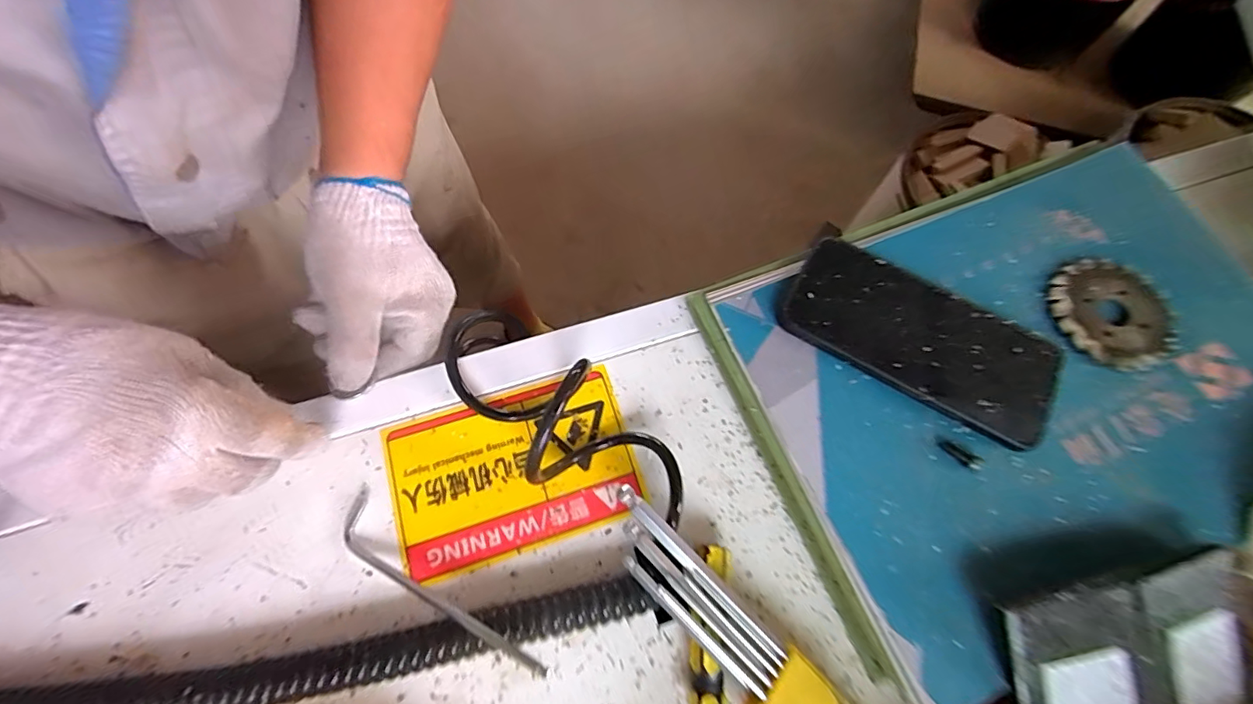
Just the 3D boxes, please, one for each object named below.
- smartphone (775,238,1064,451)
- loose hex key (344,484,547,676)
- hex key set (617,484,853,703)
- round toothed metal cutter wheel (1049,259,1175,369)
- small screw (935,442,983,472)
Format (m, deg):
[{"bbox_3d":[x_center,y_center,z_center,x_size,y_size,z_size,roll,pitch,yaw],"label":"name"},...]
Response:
[{"bbox_3d":[0.181,-0.009,0.334,0.165,0.014,0.074,29,70,9],"label":"smartphone"},{"bbox_3d":[-0.105,0.127,0.297,0.154,0.006,0.030,26,69,22],"label":"loose hex key"},{"bbox_3d":[0.058,0.162,0.289,0.055,0.039,0.201,-41,75,-17],"label":"hex key set"},{"bbox_3d":[0.325,-0.026,0.357,0.073,0.010,0.078,1,68,-2],"label":"round toothed metal cutter wheel"},{"bbox_3d":[0.196,0.060,0.313,0.025,0.004,0.008,37,71,12],"label":"small screw"}]

